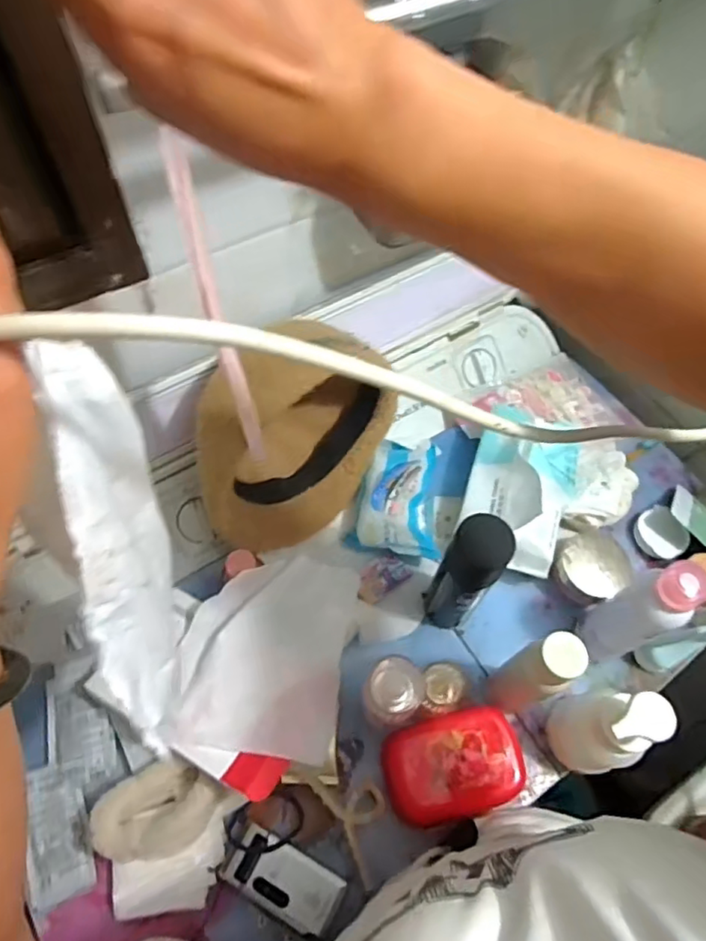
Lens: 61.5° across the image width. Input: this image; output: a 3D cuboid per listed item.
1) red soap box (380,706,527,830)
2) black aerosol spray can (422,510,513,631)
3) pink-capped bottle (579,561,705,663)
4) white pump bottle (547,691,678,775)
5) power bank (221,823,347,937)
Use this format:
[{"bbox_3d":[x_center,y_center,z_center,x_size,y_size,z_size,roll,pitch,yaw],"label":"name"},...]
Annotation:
[{"bbox_3d":[0.093,0.277,0.556,0.124,0.058,0.083,-11,61,-8],"label":"red soap box"},{"bbox_3d":[0.105,0.107,0.571,0.051,0.193,0.047,1,60,-1],"label":"black aerosol spray can"},{"bbox_3d":[0.263,0.139,0.554,0.049,0.191,0.051,-28,64,-16],"label":"pink-capped bottle"},{"bbox_3d":[0.219,0.233,0.527,0.052,0.162,0.056,1,60,-1],"label":"white pump bottle"},{"bbox_3d":[-0.060,0.354,0.513,0.098,0.019,0.048,24,62,12],"label":"power bank"}]

